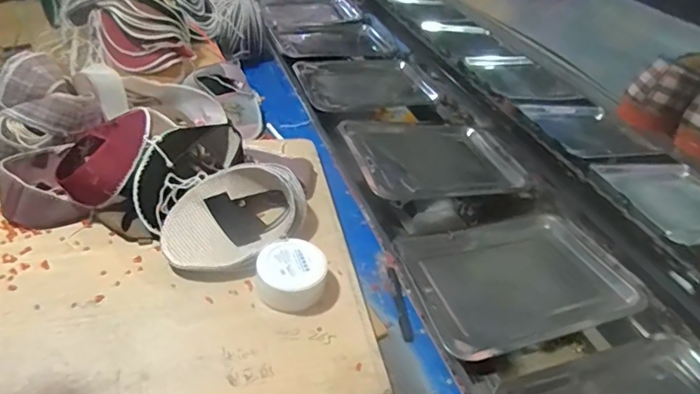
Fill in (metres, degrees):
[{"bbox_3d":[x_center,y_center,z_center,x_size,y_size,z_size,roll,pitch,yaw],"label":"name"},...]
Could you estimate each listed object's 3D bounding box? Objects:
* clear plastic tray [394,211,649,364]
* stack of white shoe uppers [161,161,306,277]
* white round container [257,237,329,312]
[{"bbox_3d":[0.271,0.130,0.827,0.337,0.047,0.261,-8,40,-19],"label":"clear plastic tray"},{"bbox_3d":[-0.177,0.035,0.785,0.161,0.087,0.228,29,42,25],"label":"stack of white shoe uppers"},{"bbox_3d":[-0.087,0.114,0.735,0.103,0.059,0.092,-2,38,-12],"label":"white round container"}]

